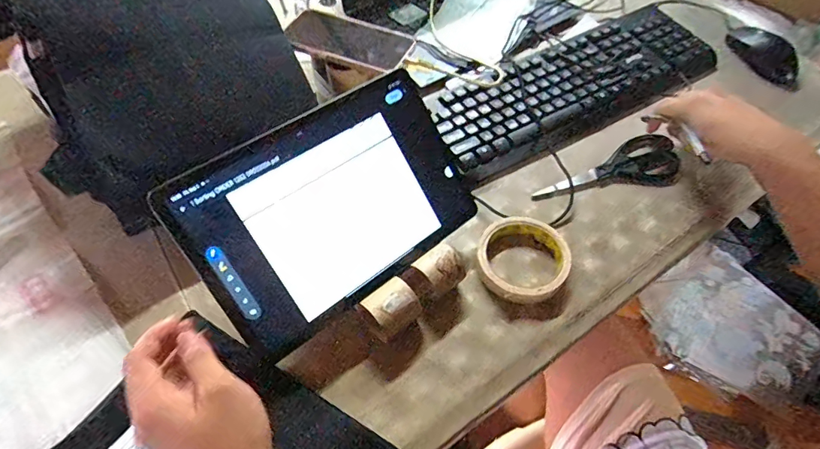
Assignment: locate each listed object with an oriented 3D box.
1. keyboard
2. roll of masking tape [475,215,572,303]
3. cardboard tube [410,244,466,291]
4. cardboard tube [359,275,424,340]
[{"bbox_3d":[0.219,-0.194,0.595,0.418,0.024,0.165,-26,60,-16],"label":"keyboard"},{"bbox_3d":[0.114,0.033,0.448,0.094,0.024,0.089,0,56,0],"label":"roll of masking tape"},{"bbox_3d":[0.030,0.046,0.427,0.040,0.038,0.035,-31,61,-19],"label":"cardboard tube"},{"bbox_3d":[-0.016,0.079,0.408,0.044,0.037,0.040,-32,62,-20],"label":"cardboard tube"}]

